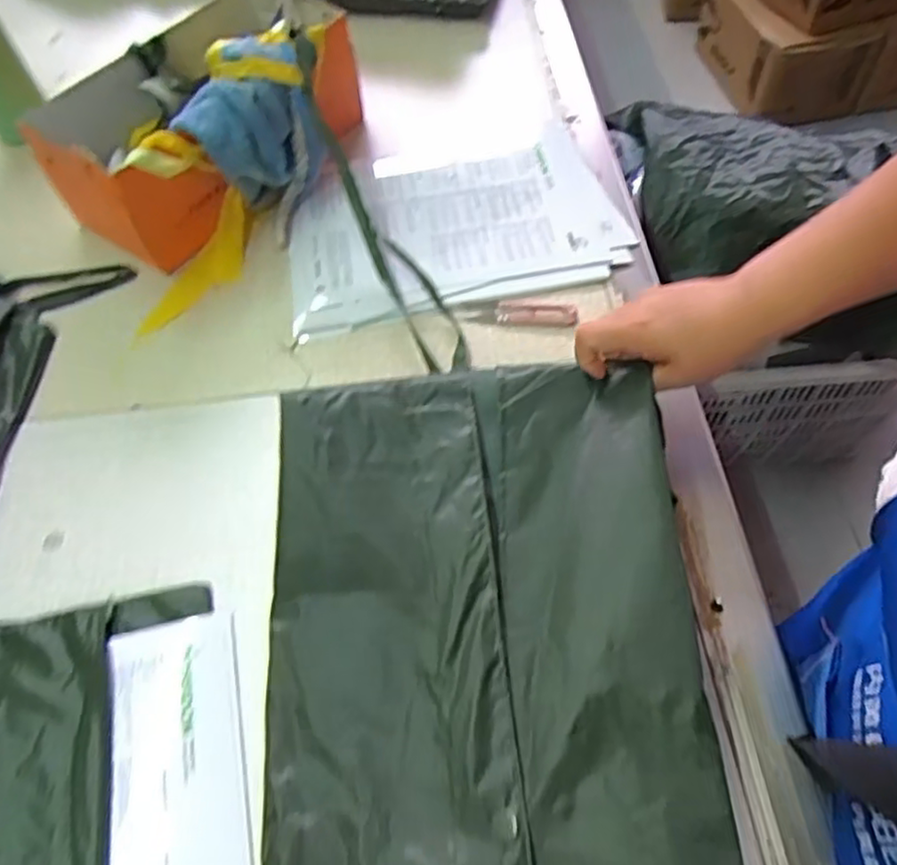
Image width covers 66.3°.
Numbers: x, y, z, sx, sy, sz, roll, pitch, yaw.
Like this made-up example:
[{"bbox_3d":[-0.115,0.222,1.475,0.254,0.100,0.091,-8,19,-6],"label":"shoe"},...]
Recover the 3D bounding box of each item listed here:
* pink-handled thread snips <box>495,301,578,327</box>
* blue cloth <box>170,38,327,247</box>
[{"bbox_3d":[0.077,-0.105,0.604,0.071,0.007,0.024,7,59,9],"label":"pink-handled thread snips"},{"bbox_3d":[-0.177,-0.270,0.651,0.091,0.136,0.123,24,63,18],"label":"blue cloth"}]

